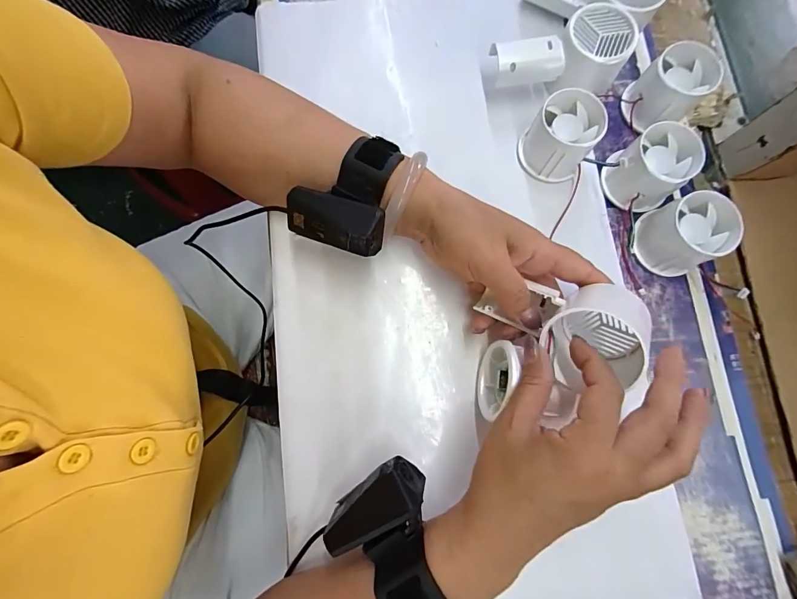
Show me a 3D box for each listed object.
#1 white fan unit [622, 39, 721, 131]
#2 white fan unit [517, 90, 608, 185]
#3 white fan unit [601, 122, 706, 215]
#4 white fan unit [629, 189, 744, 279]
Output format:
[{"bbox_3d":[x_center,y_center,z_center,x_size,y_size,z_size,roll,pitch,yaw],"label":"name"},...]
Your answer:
[{"bbox_3d":[0.235,-0.181,0.341,0.064,0.049,0.051,-39,82,-8],"label":"white fan unit"},{"bbox_3d":[0.135,-0.136,0.326,0.052,0.047,0.056,31,80,5],"label":"white fan unit"},{"bbox_3d":[0.204,-0.106,0.324,0.066,0.046,0.055,-29,81,-6],"label":"white fan unit"},{"bbox_3d":[0.227,-0.052,0.314,0.053,0.050,0.055,0,79,-1],"label":"white fan unit"}]

